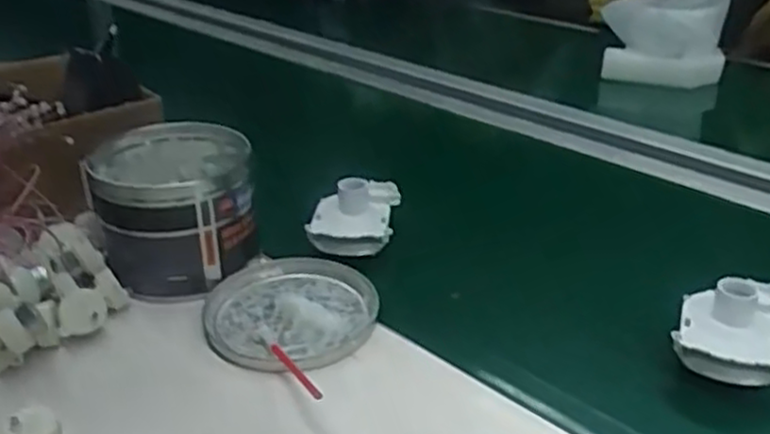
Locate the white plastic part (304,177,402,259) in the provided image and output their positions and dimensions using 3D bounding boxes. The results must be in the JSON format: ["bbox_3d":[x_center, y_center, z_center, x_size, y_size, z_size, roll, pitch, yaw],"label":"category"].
[{"bbox_3d":[-0.028,-0.005,0.673,0.071,0.047,0.086,6,29,10],"label":"white plastic part"}]

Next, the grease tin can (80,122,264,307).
[{"bbox_3d":[-0.173,-0.011,0.629,0.124,0.103,0.131,-13,31,-24],"label":"grease tin can"}]

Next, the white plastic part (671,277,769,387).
[{"bbox_3d":[0.247,0.075,0.534,0.070,0.043,0.087,12,29,24],"label":"white plastic part"}]

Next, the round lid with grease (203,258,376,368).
[{"bbox_3d":[-0.072,0.072,0.585,0.127,0.022,0.131,0,28,0],"label":"round lid with grease"}]

